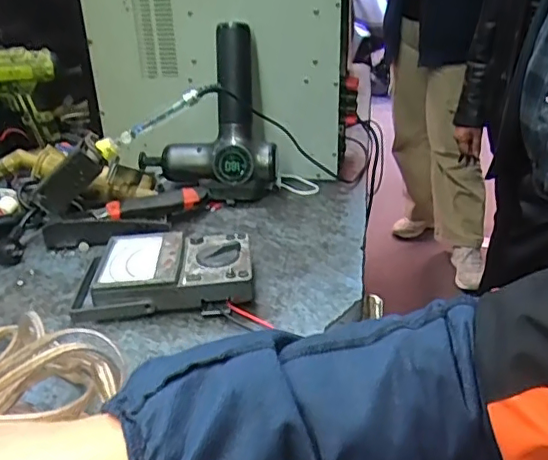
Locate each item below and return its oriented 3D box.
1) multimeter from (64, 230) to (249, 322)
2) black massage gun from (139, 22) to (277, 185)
[{"bbox_3d":[-0.120,0.048,0.633,0.191,0.047,0.118,-3,27,-2],"label":"multimeter"},{"bbox_3d":[-0.094,-0.166,0.834,0.187,0.241,0.081,6,28,15],"label":"black massage gun"}]

